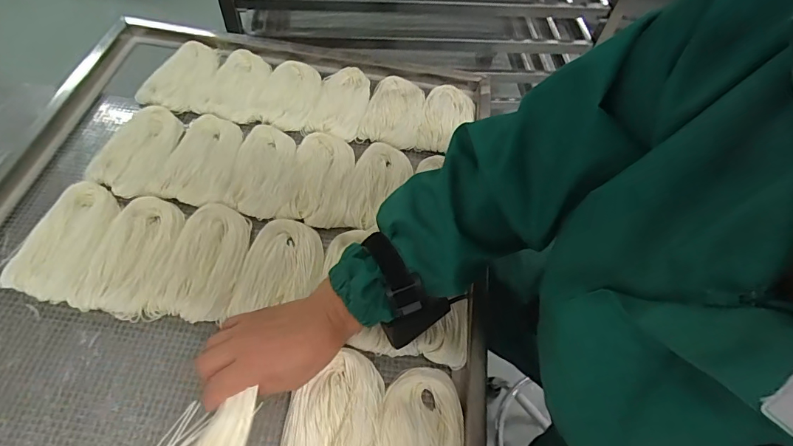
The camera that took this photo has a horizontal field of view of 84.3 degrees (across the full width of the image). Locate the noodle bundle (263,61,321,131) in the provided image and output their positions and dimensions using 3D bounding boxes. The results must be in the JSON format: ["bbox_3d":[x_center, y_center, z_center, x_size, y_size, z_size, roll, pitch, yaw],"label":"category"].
[{"bbox_3d":[-0.157,-0.196,0.657,0.077,0.018,0.149,2,57,-4],"label":"noodle bundle"}]

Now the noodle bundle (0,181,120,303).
[{"bbox_3d":[-0.365,0.017,0.490,0.076,0.020,0.139,12,57,3],"label":"noodle bundle"}]

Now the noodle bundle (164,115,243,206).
[{"bbox_3d":[-0.253,-0.084,0.575,0.084,0.020,0.142,0,57,-5],"label":"noodle bundle"}]

